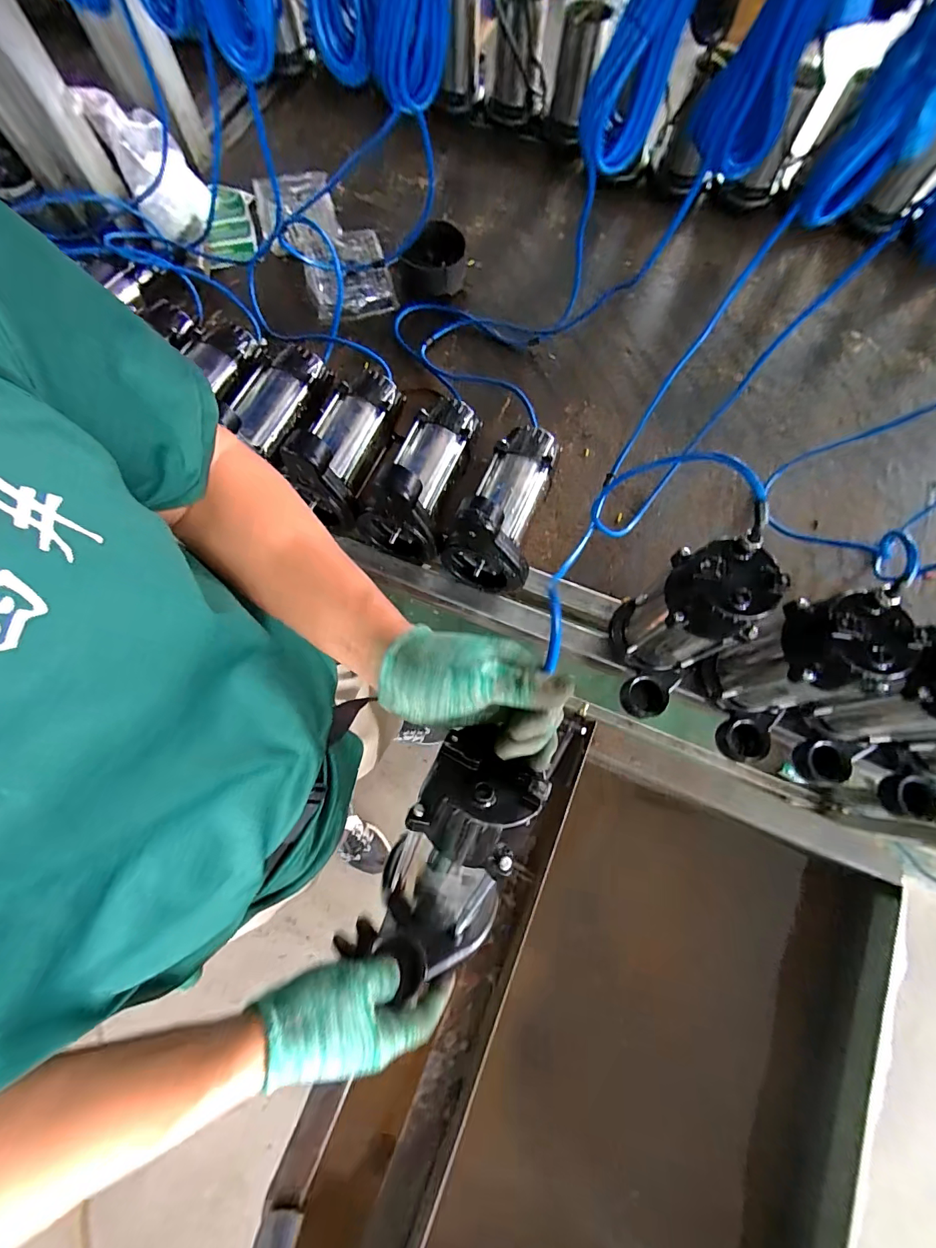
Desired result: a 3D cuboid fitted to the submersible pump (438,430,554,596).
[{"bbox_3d":[0.047,-0.180,0.638,0.118,0.168,0.237,14,73,3],"label":"submersible pump"}]

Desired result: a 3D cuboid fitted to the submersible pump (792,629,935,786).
[{"bbox_3d":[0.481,0.097,0.510,0.119,0.218,0.145,-10,74,-4],"label":"submersible pump"}]

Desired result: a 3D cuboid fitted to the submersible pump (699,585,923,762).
[{"bbox_3d":[0.370,0.073,0.524,0.087,0.241,0.156,-6,73,-2],"label":"submersible pump"}]

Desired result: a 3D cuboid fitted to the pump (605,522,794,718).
[{"bbox_3d":[0.249,0.024,0.537,0.102,0.238,0.156,12,73,3],"label":"pump"}]

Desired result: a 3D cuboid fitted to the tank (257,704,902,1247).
[{"bbox_3d":[0.174,0.573,0.634,0.546,0.303,0.769,28,75,7],"label":"tank"}]

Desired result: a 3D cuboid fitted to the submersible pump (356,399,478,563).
[{"bbox_3d":[-0.067,-0.228,0.649,0.124,0.166,0.235,19,74,5],"label":"submersible pump"}]

